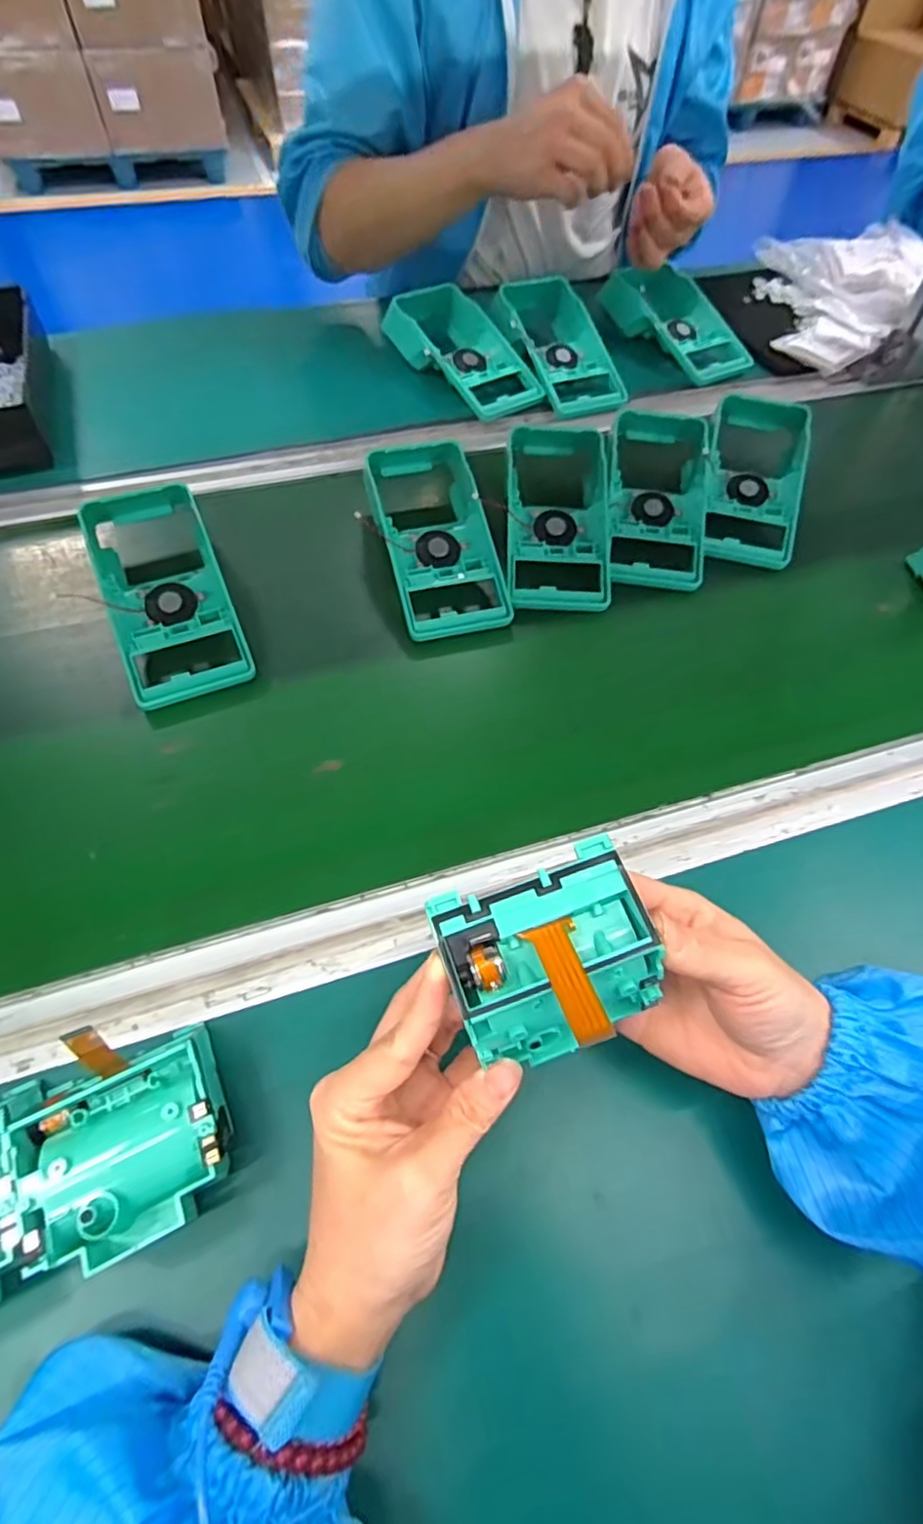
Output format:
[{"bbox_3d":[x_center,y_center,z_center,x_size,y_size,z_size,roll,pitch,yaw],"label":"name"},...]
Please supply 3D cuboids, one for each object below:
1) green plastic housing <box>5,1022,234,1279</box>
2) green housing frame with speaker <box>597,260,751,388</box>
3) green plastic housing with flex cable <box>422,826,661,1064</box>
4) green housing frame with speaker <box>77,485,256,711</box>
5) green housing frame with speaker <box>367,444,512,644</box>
[{"bbox_3d":[-0.143,0.157,0.274,0.077,0.047,0.088,-21,60,-14],"label":"green plastic housing"},{"bbox_3d":[0.235,-0.485,0.707,0.099,0.055,0.172,-27,61,-18],"label":"green housing frame with speaker"},{"bbox_3d":[0.032,0.077,0.241,0.072,0.062,0.059,-16,59,-12],"label":"green plastic housing with flex cable"},{"bbox_3d":[-0.215,-0.129,0.463,0.080,0.030,0.193,-20,68,-15],"label":"green housing frame with speaker"},{"bbox_3d":[-0.025,-0.182,0.509,0.094,0.050,0.192,-11,58,-9],"label":"green housing frame with speaker"}]

